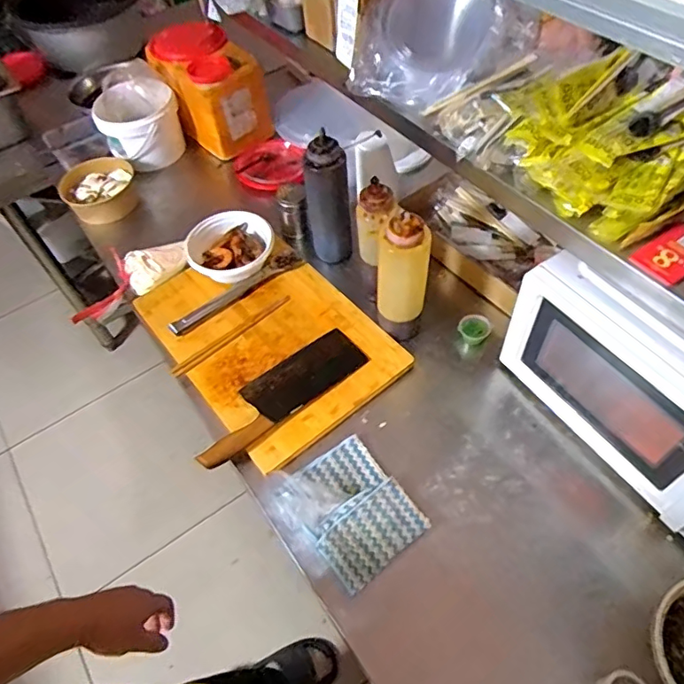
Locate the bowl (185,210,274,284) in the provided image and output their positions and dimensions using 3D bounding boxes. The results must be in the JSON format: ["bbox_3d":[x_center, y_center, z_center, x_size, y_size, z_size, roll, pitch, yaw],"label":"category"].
[{"bbox_3d":[-0.217,-0.182,1.066,0.173,0.063,0.149,-20,55,-10],"label":"bowl"}]

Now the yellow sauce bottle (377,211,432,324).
[{"bbox_3d":[0.097,-0.123,0.862,0.084,0.192,0.076,0,55,5],"label":"yellow sauce bottle"}]

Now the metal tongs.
[{"bbox_3d":[-0.203,-0.101,1.041,0.288,0.027,0.039,-34,59,-18],"label":"metal tongs"}]

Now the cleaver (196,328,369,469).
[{"bbox_3d":[-0.107,0.081,0.897,0.317,0.025,0.100,-35,59,-19],"label":"cleaver"}]

